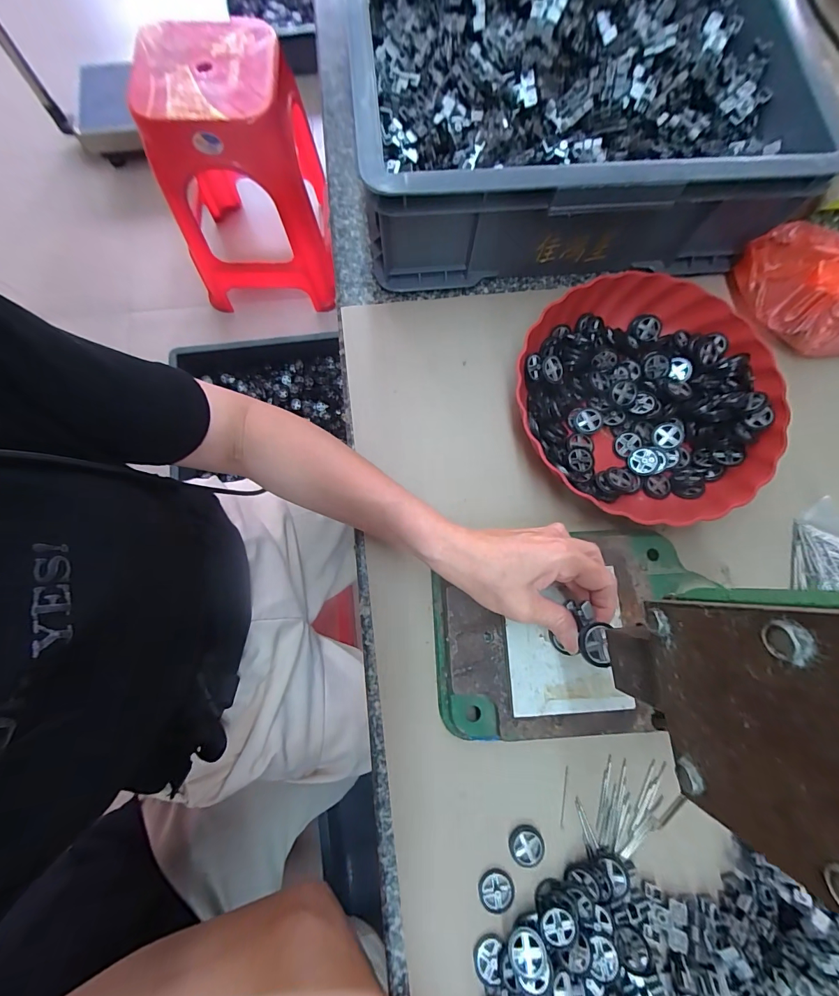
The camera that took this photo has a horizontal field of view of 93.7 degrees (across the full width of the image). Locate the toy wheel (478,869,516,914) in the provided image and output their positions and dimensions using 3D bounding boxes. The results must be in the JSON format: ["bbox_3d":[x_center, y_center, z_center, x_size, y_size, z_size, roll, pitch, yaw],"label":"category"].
[{"bbox_3d":[0.061,0.312,0.312,0.028,0.005,0.027,0,77,-1],"label":"toy wheel"}]

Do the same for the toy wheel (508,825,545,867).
[{"bbox_3d":[0.087,0.281,0.317,0.027,0.007,0.026,0,77,-1],"label":"toy wheel"}]

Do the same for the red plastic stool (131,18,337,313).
[{"bbox_3d":[-0.433,-0.806,1.001,0.353,0.453,0.371,-2,77,-2],"label":"red plastic stool"}]

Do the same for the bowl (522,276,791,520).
[{"bbox_3d":[0.215,-0.098,0.382,0.234,0.045,0.235,0,77,-1],"label":"bowl"}]

